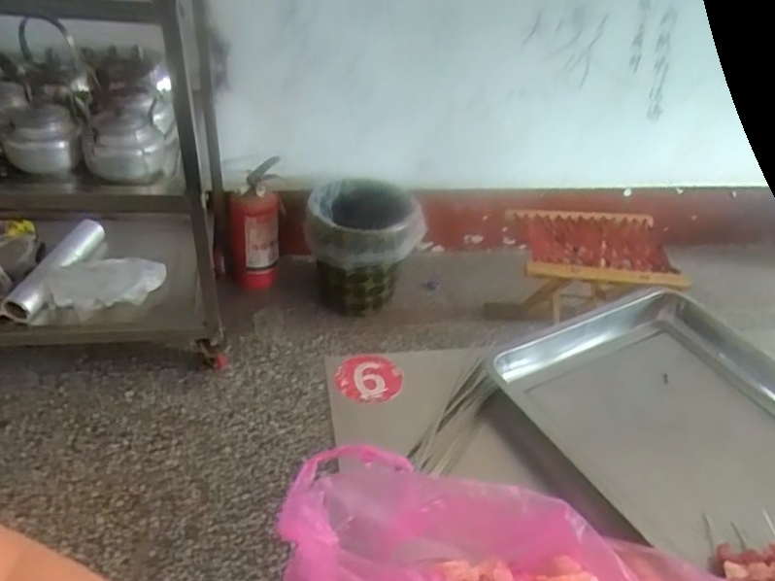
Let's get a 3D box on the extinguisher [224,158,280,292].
[{"bbox_3d":[-0.322,-0.145,1.539,0.114,0.280,0.137,-1,37,-7],"label":"extinguisher"}]

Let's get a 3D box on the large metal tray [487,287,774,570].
[{"bbox_3d":[0.364,0.172,0.679,0.348,0.054,0.432,-17,42,-26],"label":"large metal tray"}]

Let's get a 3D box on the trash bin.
[{"bbox_3d":[-0.063,-0.117,1.545,0.259,0.257,0.312,0,37,-7],"label":"trash bin"}]

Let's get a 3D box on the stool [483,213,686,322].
[{"bbox_3d":[0.415,0.011,1.401,0.317,0.306,0.265,2,37,-4],"label":"stool"}]

